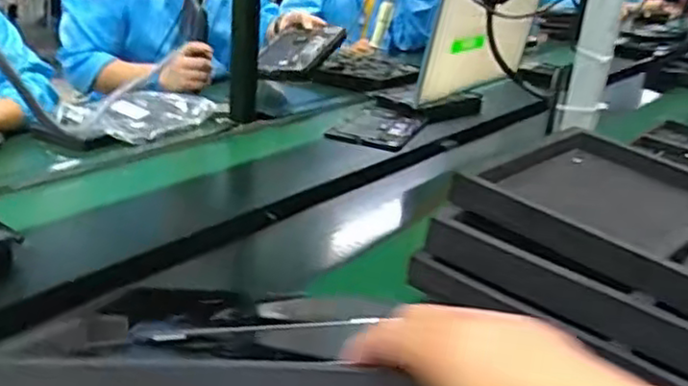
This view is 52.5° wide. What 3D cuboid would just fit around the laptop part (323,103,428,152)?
[{"bbox_3d":[0.082,-0.153,1.527,0.167,0.011,0.247,14,25,19],"label":"laptop part"}]

